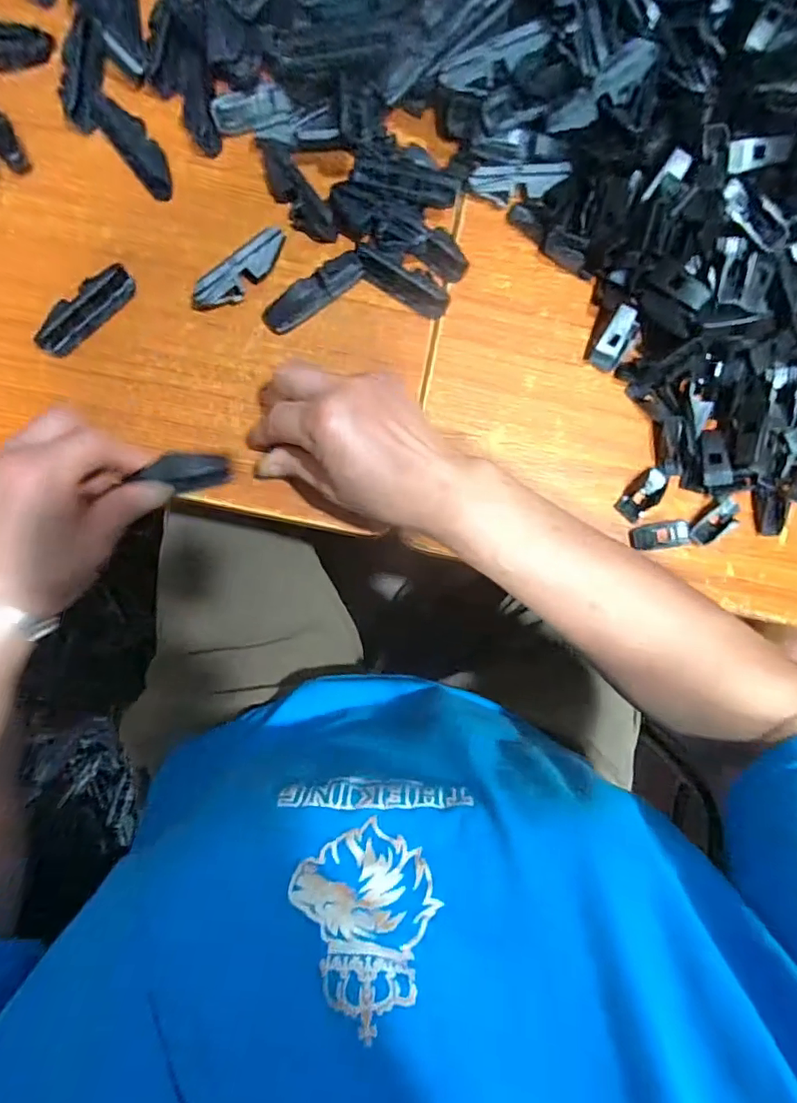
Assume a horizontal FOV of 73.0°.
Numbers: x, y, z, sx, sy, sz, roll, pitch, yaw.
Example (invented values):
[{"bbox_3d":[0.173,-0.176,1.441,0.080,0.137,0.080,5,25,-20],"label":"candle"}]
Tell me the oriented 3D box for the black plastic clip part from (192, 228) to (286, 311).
[{"bbox_3d":[-0.105,-0.186,0.363,0.073,0.018,0.019,-40,92,-5],"label":"black plastic clip part"}]

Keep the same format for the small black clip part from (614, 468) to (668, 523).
[{"bbox_3d":[0.173,-0.040,0.378,0.020,0.007,0.040,42,85,-3],"label":"small black clip part"}]

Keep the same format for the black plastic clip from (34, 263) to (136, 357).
[{"bbox_3d":[-0.208,-0.160,0.359,0.075,0.021,0.021,-42,92,-5],"label":"black plastic clip"}]

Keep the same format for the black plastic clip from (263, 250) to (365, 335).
[{"bbox_3d":[-0.056,-0.174,0.364,0.074,0.019,0.018,-37,92,-5],"label":"black plastic clip"}]

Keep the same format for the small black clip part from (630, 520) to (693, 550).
[{"bbox_3d":[0.185,-0.011,0.380,0.042,0.004,0.017,-8,89,-5],"label":"small black clip part"}]

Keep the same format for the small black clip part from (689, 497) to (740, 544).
[{"bbox_3d":[0.224,-0.020,0.381,0.040,0.005,0.018,-36,92,-5],"label":"small black clip part"}]

